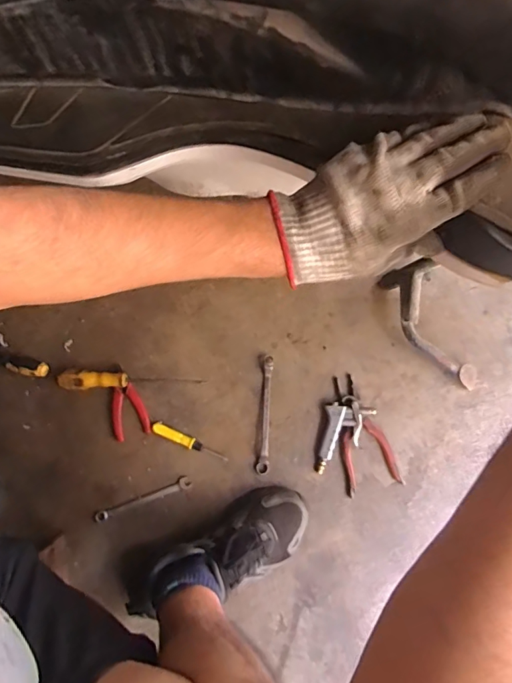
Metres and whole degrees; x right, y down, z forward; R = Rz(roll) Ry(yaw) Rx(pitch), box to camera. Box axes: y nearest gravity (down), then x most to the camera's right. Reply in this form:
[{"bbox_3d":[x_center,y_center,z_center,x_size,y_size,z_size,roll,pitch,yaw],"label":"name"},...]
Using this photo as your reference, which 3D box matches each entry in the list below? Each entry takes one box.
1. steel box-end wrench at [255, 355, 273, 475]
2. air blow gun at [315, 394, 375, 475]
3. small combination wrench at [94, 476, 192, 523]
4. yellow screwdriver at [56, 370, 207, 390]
[{"bbox_3d":[0.017,0.122,0.745,0.021,0.007,0.198,4,77,1],"label":"steel box-end wrench"},{"bbox_3d":[0.134,0.154,0.722,0.068,0.028,0.129,29,79,6],"label":"air blow gun"},{"bbox_3d":[-0.186,0.260,0.722,0.161,0.012,0.019,-21,78,-5],"label":"small combination wrench"},{"bbox_3d":[-0.210,0.069,0.745,0.240,0.029,0.029,1,77,0],"label":"yellow screwdriver"}]

